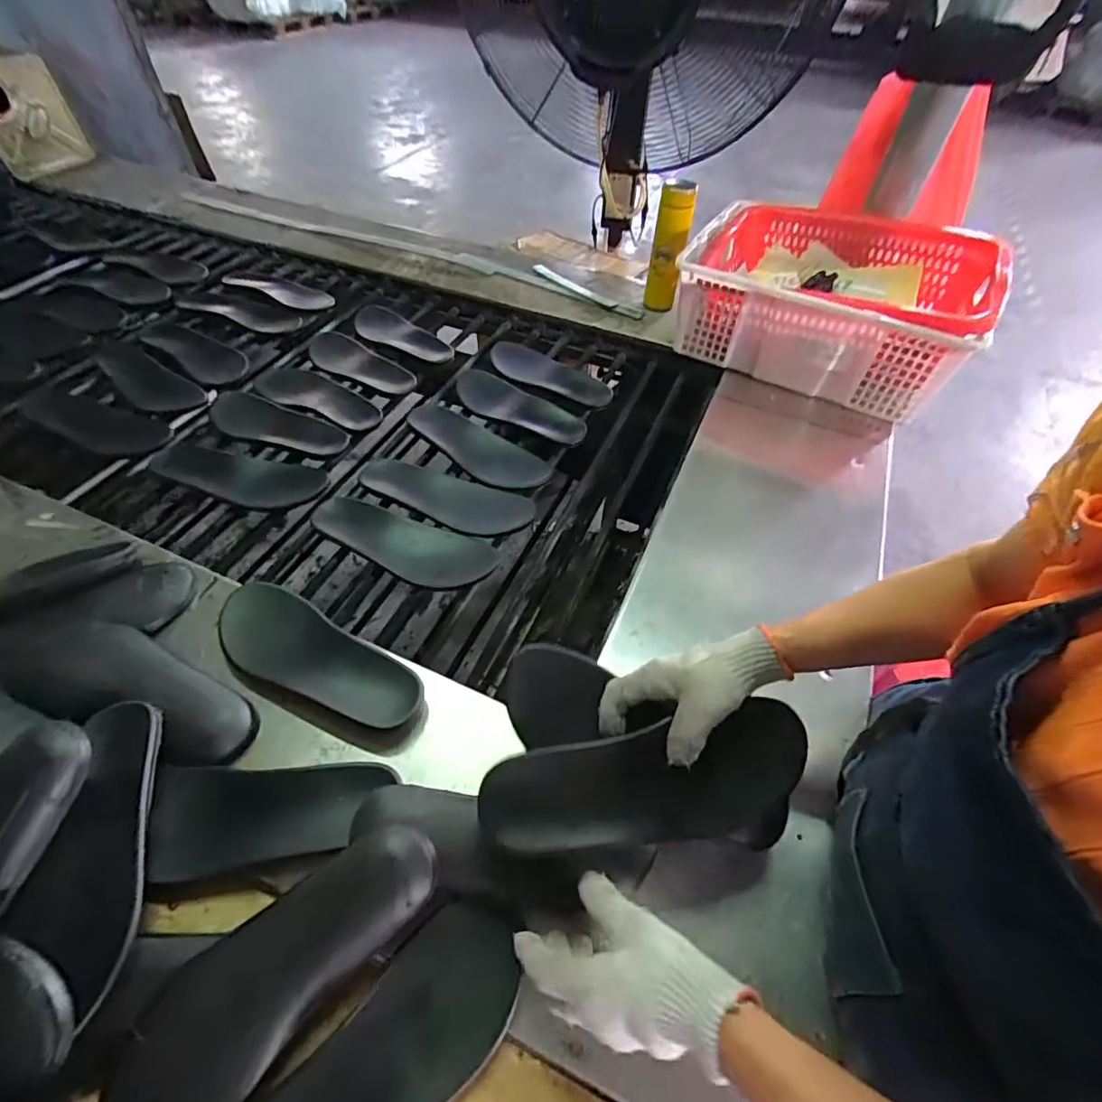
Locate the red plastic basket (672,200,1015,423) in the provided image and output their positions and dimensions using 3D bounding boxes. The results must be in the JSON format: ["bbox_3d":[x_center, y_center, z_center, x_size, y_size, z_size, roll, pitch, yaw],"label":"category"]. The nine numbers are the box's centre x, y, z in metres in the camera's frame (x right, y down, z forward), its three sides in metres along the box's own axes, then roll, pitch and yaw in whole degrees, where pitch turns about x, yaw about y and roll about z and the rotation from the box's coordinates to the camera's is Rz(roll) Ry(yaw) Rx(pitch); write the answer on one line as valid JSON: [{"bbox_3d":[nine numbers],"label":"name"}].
[{"bbox_3d":[0.491,-0.448,0.956,0.457,0.182,0.338,25,55,16],"label":"red plastic basket"}]

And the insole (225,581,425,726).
[{"bbox_3d":[-0.270,0.112,0.591,0.278,0.043,0.100,26,55,17],"label":"insole"}]

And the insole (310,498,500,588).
[{"bbox_3d":[-0.201,-0.014,0.725,0.247,0.028,0.099,17,53,11],"label":"insole"}]

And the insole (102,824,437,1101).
[{"bbox_3d":[-0.213,0.320,0.399,0.090,0.038,0.268,38,59,25],"label":"insole"}]

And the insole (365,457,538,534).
[{"bbox_3d":[-0.156,-0.079,0.784,0.258,0.021,0.089,13,52,7],"label":"insole"}]

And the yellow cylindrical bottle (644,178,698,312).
[{"bbox_3d":[0.224,-0.569,1.014,0.061,0.221,0.058,11,53,6],"label":"yellow cylindrical bottle"}]

